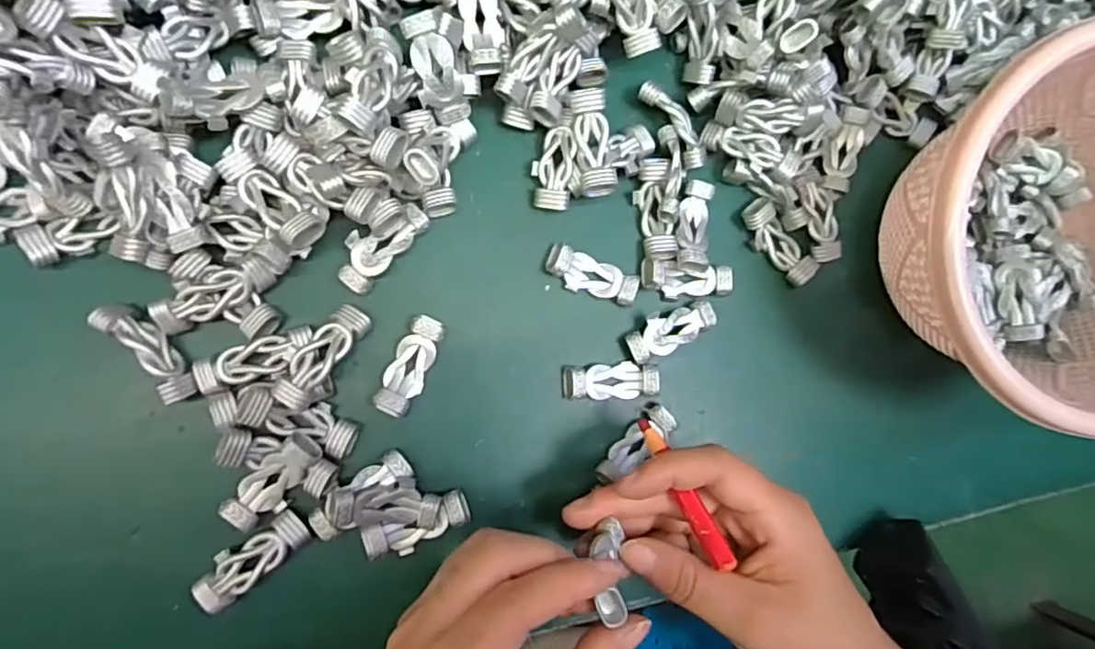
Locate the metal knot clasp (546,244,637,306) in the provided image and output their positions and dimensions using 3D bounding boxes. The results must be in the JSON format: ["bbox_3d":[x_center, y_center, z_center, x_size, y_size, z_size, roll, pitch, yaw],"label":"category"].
[{"bbox_3d":[0.020,-0.021,0.274,0.042,0.008,0.016,22,85,-9],"label":"metal knot clasp"}]

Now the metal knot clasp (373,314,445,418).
[{"bbox_3d":[-0.057,0.017,0.259,0.016,0.012,0.042,22,85,-9],"label":"metal knot clasp"}]

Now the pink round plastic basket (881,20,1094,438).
[{"bbox_3d":[0.204,-0.031,0.256,0.139,0.095,0.134,0,88,-11],"label":"pink round plastic basket"}]

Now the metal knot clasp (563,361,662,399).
[{"bbox_3d":[0.028,0.025,0.272,0.041,0.011,0.015,-3,89,-11],"label":"metal knot clasp"}]

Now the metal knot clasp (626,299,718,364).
[{"bbox_3d":[0.055,0.002,0.277,0.042,0.008,0.017,-23,93,-10],"label":"metal knot clasp"}]

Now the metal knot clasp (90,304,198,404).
[{"bbox_3d":[-0.152,0.011,0.235,0.014,0.007,0.044,-37,95,-9],"label":"metal knot clasp"}]

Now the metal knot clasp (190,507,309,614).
[{"bbox_3d":[-0.115,0.091,0.242,0.045,0.009,0.017,-40,96,-9],"label":"metal knot clasp"}]

